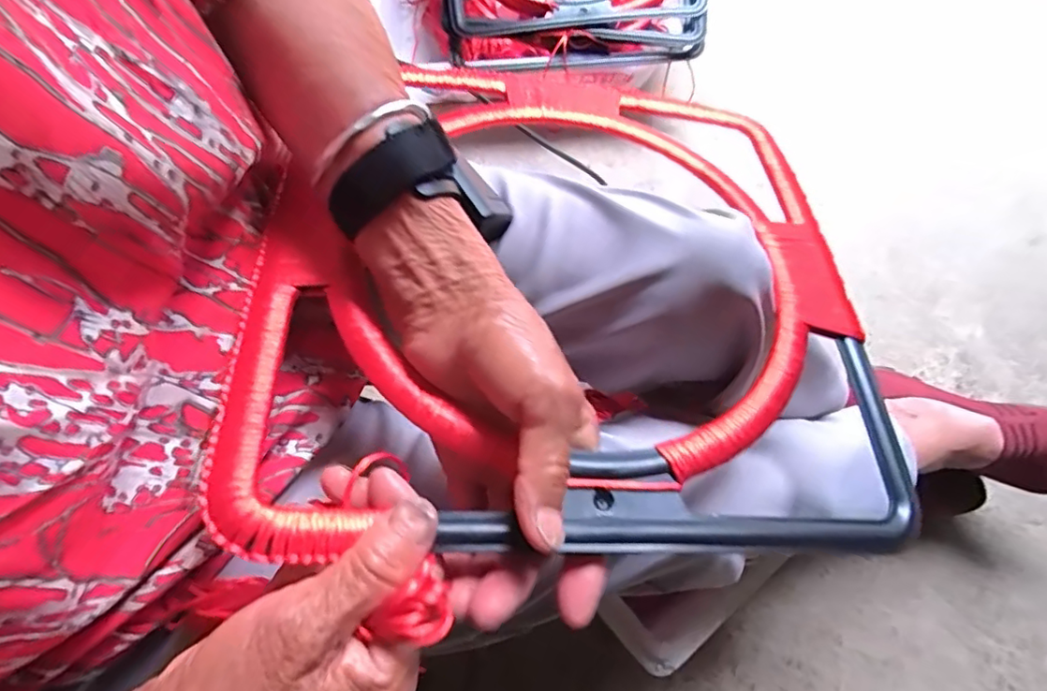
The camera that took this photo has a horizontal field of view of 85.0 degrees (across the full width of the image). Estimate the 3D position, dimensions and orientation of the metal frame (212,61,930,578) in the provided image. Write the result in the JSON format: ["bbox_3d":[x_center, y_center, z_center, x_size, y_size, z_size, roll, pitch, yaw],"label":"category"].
[{"bbox_3d":[0.029,-0.052,0.325,0.327,0.015,0.330,4,58,-8],"label":"metal frame"}]

